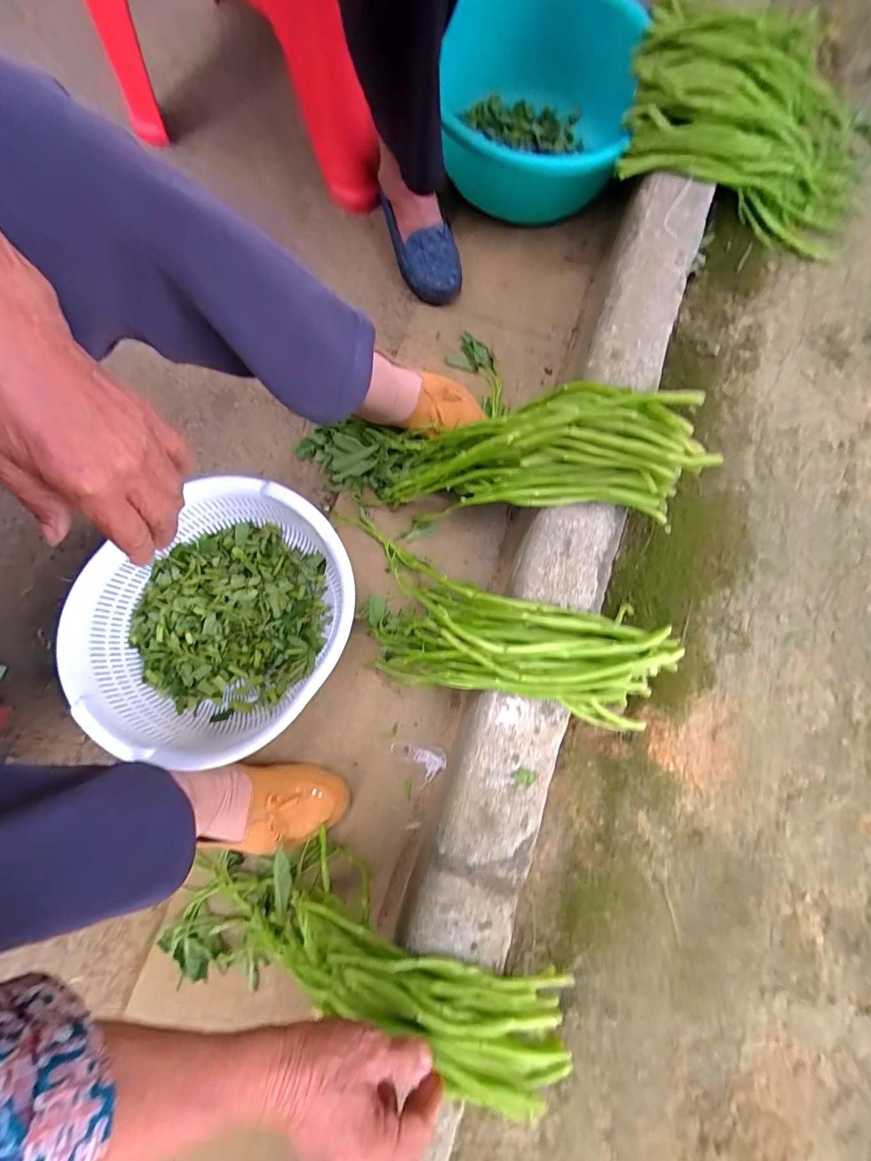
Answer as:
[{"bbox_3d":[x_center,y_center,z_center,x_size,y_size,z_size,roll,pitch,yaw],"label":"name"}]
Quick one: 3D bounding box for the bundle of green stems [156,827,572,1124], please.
[{"bbox_3d":[-0.093,0.368,0.451,0.407,0.097,0.130,-3,79,29],"label":"bundle of green stems"}]

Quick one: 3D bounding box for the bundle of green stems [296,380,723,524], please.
[{"bbox_3d":[0.054,-0.155,0.540,0.470,0.106,0.134,7,78,34],"label":"bundle of green stems"}]

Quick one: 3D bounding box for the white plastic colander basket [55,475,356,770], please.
[{"bbox_3d":[-0.249,0.041,0.542,0.262,0.102,0.314,37,80,5],"label":"white plastic colander basket"}]

